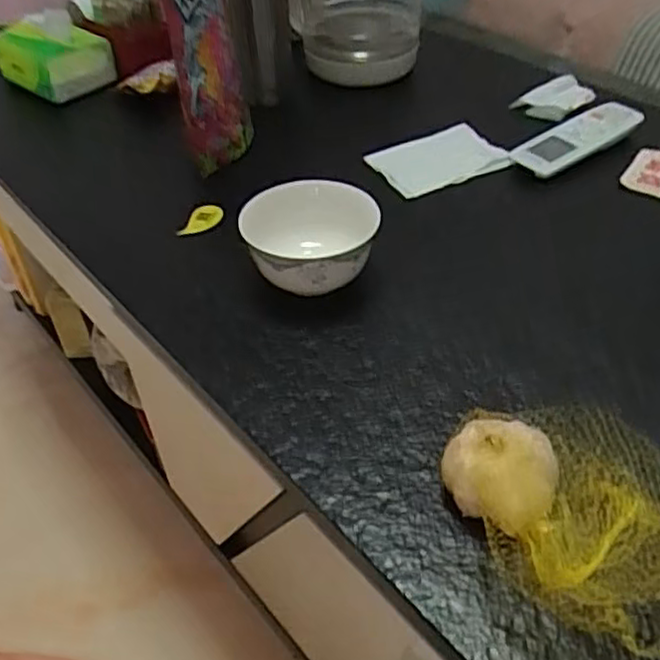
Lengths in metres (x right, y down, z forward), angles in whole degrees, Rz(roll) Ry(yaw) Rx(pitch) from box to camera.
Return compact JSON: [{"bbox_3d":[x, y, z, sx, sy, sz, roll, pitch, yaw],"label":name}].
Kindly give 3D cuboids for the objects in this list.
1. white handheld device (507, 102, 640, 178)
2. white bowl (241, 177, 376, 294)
[{"bbox_3d":[0.269,-0.210,0.746,0.163,0.017,0.056,-31,49,-25],"label":"white handheld device"},{"bbox_3d":[-0.014,-0.070,0.579,0.104,0.068,0.119,-8,43,-3],"label":"white bowl"}]

